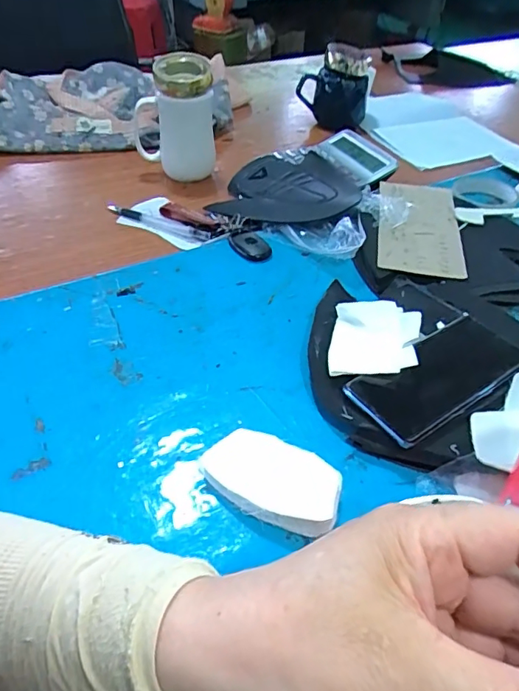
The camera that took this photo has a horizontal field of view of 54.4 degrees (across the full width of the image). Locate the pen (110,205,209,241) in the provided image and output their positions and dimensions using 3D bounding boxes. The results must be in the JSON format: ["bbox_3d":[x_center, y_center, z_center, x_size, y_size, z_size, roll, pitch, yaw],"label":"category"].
[{"bbox_3d":[-0.127,-0.157,0.638,0.151,0.008,0.016,20,48,17],"label":"pen"}]

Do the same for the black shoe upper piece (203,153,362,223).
[{"bbox_3d":[0.032,-0.207,0.672,0.182,0.028,0.156,-3,46,-4],"label":"black shoe upper piece"}]

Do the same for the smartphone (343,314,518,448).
[{"bbox_3d":[0.152,0.020,0.421,0.155,0.012,0.071,-25,51,-24],"label":"smartphone"}]

